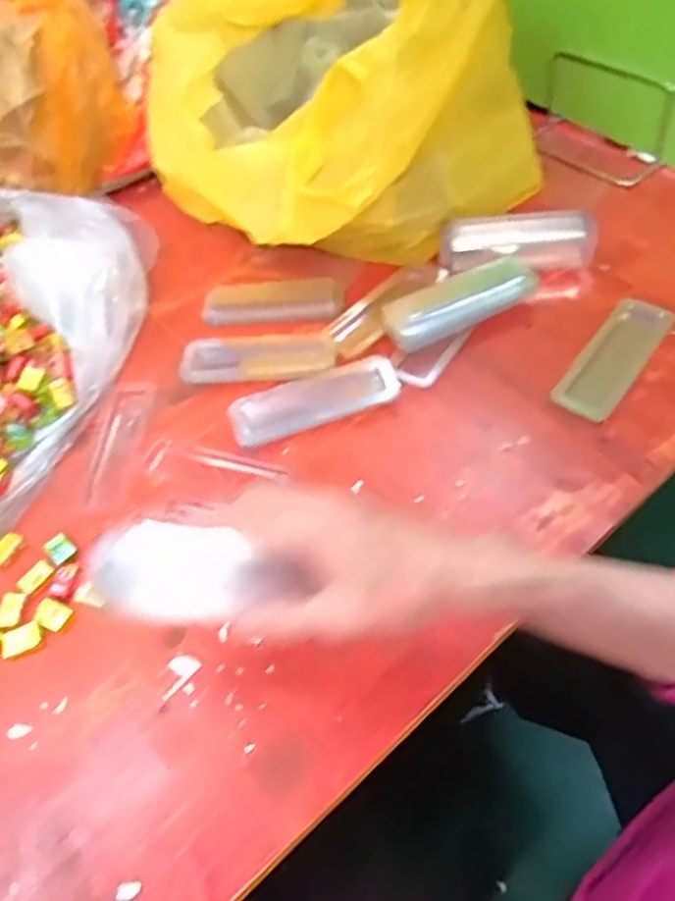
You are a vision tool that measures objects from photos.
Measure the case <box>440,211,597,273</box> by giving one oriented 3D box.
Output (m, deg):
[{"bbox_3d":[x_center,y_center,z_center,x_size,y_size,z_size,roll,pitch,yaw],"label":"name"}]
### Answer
[{"bbox_3d":[0.166,-0.192,0.616,0.137,0.037,0.039,-4,53,7],"label":"case"}]

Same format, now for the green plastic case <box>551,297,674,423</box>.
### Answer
[{"bbox_3d":[0.227,-0.076,0.547,0.047,0.019,0.137,31,64,28],"label":"green plastic case"}]

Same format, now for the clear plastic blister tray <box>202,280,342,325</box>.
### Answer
[{"bbox_3d":[-0.064,-0.143,0.641,0.131,0.022,0.037,-2,54,8],"label":"clear plastic blister tray"}]

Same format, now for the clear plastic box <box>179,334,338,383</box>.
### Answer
[{"bbox_3d":[-0.072,-0.086,0.594,0.138,0.011,0.050,-1,54,9],"label":"clear plastic box"}]

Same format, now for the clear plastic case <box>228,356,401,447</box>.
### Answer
[{"bbox_3d":[-0.021,-0.046,0.556,0.140,0.014,0.046,-19,53,-4],"label":"clear plastic case"}]

